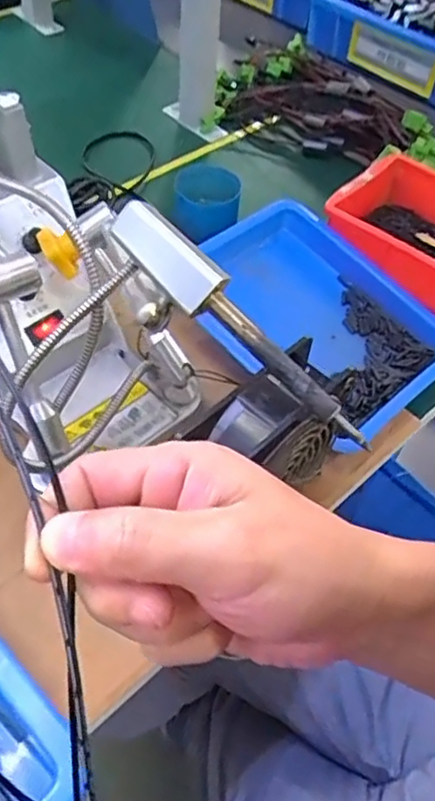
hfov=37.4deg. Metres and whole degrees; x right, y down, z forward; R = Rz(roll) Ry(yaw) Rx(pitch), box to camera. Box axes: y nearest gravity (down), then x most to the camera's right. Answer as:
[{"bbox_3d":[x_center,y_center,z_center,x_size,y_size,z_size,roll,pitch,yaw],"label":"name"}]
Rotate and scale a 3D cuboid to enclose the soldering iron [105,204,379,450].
[{"bbox_3d":[0.014,-0.041,0.348,0.175,0.024,0.022,43,56,-4],"label":"soldering iron"}]

